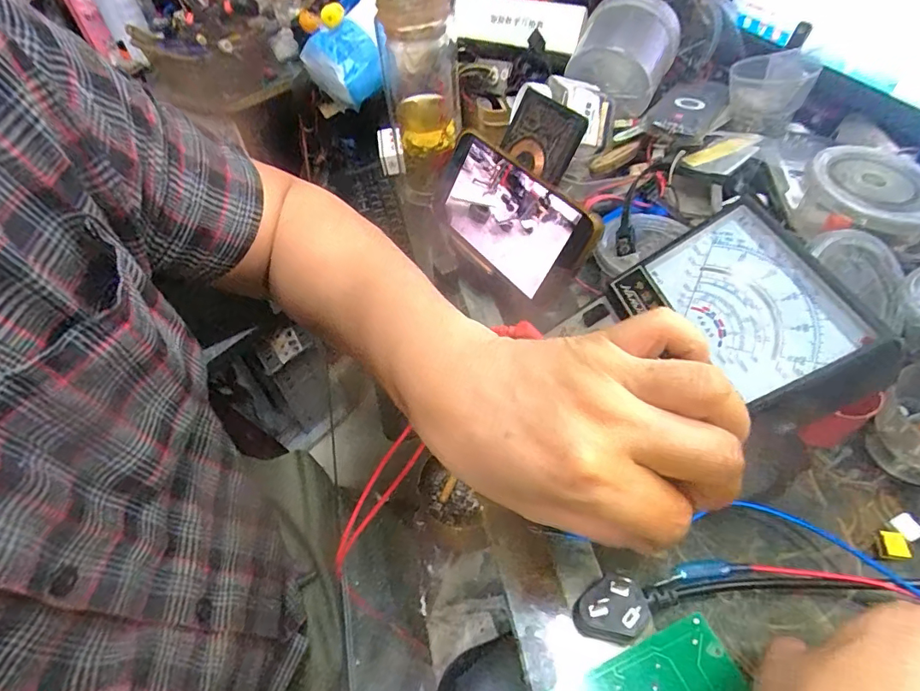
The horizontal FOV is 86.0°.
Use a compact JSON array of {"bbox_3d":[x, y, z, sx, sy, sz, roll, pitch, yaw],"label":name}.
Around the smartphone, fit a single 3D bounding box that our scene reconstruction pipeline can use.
[{"bbox_3d":[0.030,-0.106,0.395,0.015,0.080,0.176,-7,44,-45],"label":"smartphone"}]

